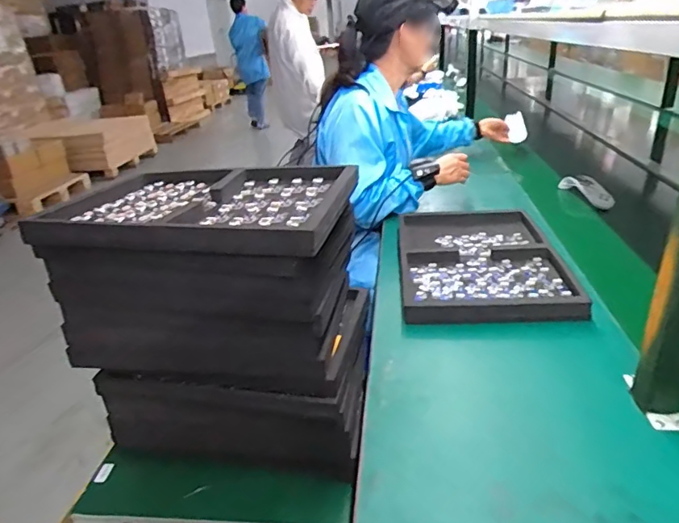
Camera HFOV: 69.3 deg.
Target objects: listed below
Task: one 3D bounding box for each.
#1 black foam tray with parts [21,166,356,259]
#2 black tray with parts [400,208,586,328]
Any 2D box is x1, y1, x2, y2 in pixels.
[{"bbox_3d":[-0.204,-0.091,0.777,0.425,0.042,0.292,0,27,11],"label":"black foam tray with parts"},{"bbox_3d":[0.276,-0.009,1.011,0.302,0.037,0.465,-3,26,6],"label":"black tray with parts"}]

